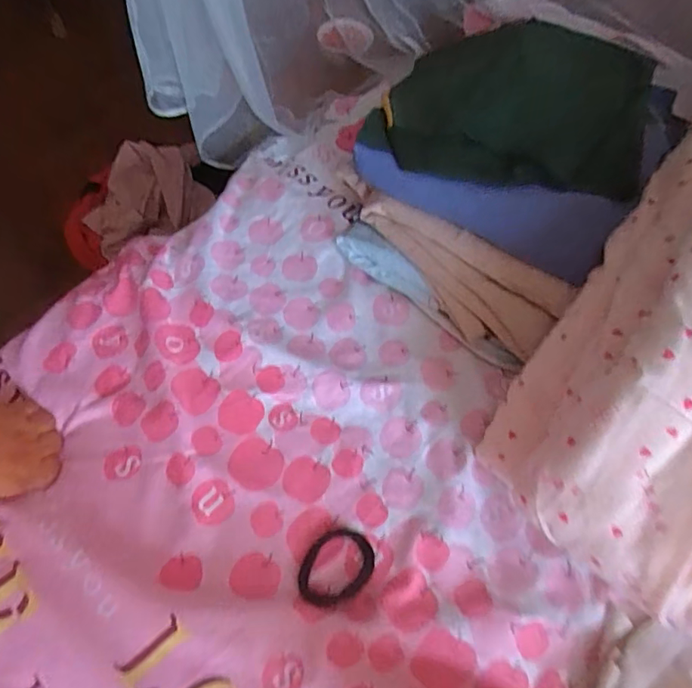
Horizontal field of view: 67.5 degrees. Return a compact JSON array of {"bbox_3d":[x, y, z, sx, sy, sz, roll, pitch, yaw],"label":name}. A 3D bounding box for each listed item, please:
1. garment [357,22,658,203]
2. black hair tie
[{"bbox_3d":[0.171,-0.247,0.532,0.258,0.047,0.225,16,61,6],"label":"garment"},{"bbox_3d":[-0.008,0.182,0.423,0.050,0.008,0.067,38,66,18],"label":"black hair tie"}]

